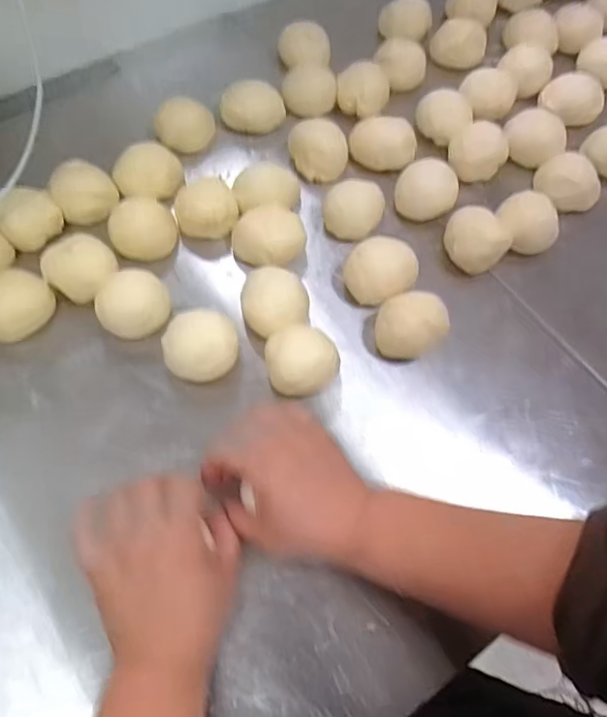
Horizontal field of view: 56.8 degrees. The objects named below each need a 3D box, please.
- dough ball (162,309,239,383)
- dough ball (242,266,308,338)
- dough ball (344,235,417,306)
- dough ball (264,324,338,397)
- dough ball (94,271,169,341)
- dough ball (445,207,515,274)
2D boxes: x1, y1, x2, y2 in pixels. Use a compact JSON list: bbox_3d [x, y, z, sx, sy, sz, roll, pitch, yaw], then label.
[{"bbox_3d":[-0.084,-0.007,0.465,0.058,0.042,0.052,-8,63,-6],"label":"dough ball"},{"bbox_3d":[-0.024,-0.046,0.491,0.056,0.037,0.058,1,62,-2],"label":"dough ball"},{"bbox_3d":[0.068,-0.077,0.504,0.057,0.046,0.054,1,62,-2],"label":"dough ball"},{"bbox_3d":[0.000,0.007,0.458,0.058,0.043,0.054,1,62,-2],"label":"dough ball"},{"bbox_3d":[-0.145,-0.046,0.483,0.059,0.038,0.053,-23,65,-13],"label":"dough ball"},{"bbox_3d":[0.161,-0.111,0.523,0.057,0.049,0.055,1,62,-2],"label":"dough ball"}]

